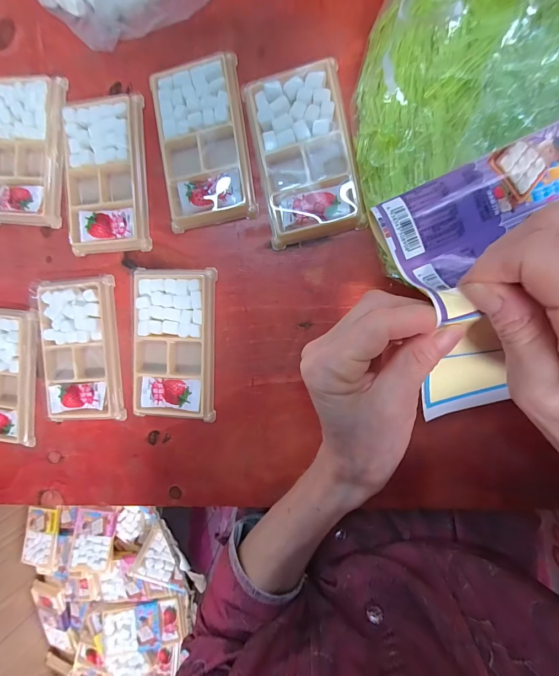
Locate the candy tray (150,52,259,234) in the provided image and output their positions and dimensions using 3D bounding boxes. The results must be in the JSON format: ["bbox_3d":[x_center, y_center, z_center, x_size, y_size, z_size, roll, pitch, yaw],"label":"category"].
[{"bbox_3d":[-0.065,-0.168,0.278,0.076,0.011,0.132,-8,91,9],"label":"candy tray"}]

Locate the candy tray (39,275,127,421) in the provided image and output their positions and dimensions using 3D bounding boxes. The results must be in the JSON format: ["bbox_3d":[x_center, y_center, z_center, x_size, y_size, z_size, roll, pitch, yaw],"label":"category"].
[{"bbox_3d":[-0.191,0.011,0.307,0.074,0.013,0.134,-4,92,9],"label":"candy tray"}]

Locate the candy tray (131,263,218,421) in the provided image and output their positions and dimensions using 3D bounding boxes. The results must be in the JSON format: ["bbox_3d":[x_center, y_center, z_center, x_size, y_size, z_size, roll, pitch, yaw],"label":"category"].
[{"bbox_3d":[-0.097,0.005,0.291,0.075,0.013,0.133,2,93,8],"label":"candy tray"}]

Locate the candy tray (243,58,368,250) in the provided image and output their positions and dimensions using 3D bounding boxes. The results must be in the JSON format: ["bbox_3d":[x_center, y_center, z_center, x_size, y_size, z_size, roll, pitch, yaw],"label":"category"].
[{"bbox_3d":[0.021,-0.149,0.265,0.078,0.012,0.132,-12,91,9],"label":"candy tray"}]

